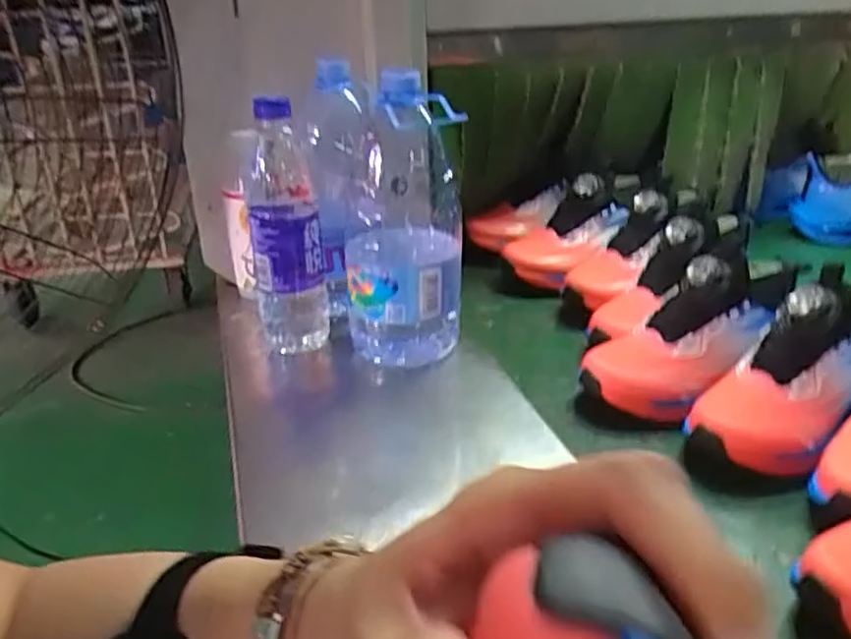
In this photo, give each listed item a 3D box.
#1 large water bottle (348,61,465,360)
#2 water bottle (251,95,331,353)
[{"bbox_3d":[-0.019,-0.086,0.620,0.102,0.236,0.113,-1,27,0],"label":"large water bottle"},{"bbox_3d":[-0.128,-0.076,0.627,0.068,0.223,0.057,-4,27,-7],"label":"water bottle"}]

